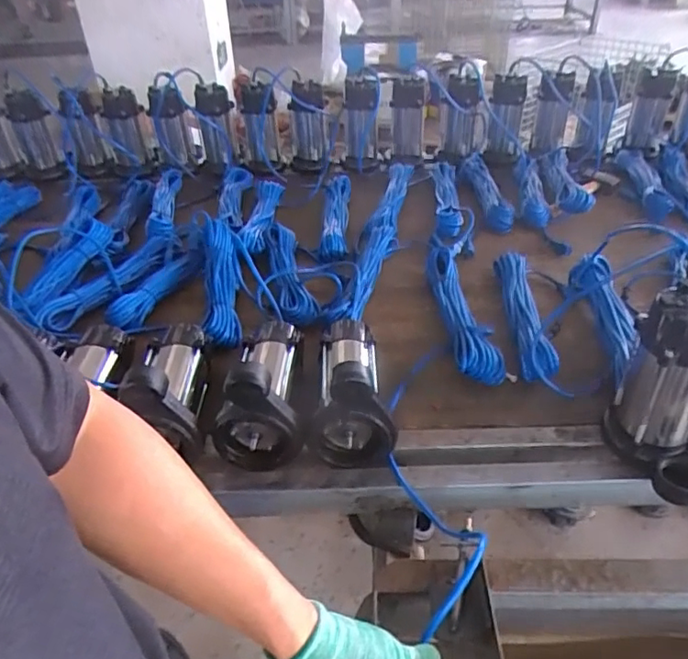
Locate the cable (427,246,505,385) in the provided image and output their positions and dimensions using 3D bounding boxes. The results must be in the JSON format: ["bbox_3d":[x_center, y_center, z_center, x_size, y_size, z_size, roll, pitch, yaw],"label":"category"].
[{"bbox_3d":[0.212,-0.044,1.029,0.074,0.052,0.358,-4,37,-2],"label":"cable"}]

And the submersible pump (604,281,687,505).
[{"bbox_3d":[0.404,0.080,0.689,0.107,0.220,0.144,12,40,19],"label":"submersible pump"}]

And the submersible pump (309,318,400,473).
[{"bbox_3d":[0.002,0.065,0.823,0.114,0.166,0.224,-4,37,-2],"label":"submersible pump"}]

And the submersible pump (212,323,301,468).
[{"bbox_3d":[-0.119,0.065,0.827,0.113,0.166,0.224,0,37,3],"label":"submersible pump"}]

